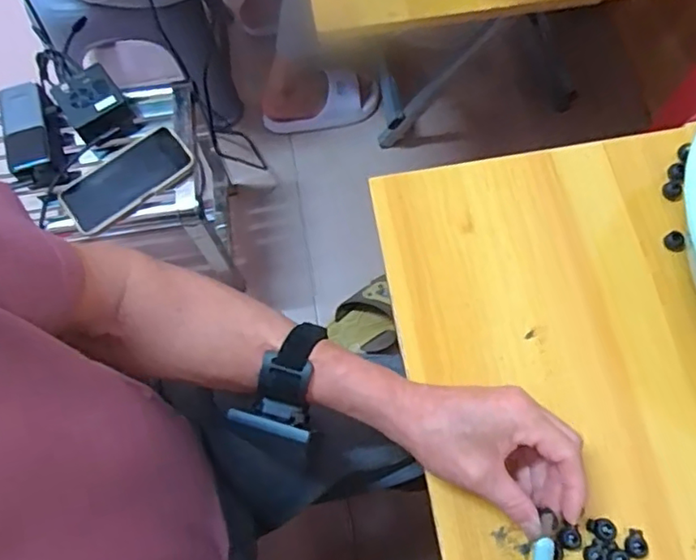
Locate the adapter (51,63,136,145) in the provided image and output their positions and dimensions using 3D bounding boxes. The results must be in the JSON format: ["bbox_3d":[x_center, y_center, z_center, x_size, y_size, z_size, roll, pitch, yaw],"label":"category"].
[{"bbox_3d":[-0.330,-0.228,0.757,0.073,0.040,0.075,-37,73,-10],"label":"adapter"}]

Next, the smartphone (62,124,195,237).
[{"bbox_3d":[-0.283,-0.128,0.752,0.166,0.019,0.081,-40,74,-11],"label":"smartphone"}]

